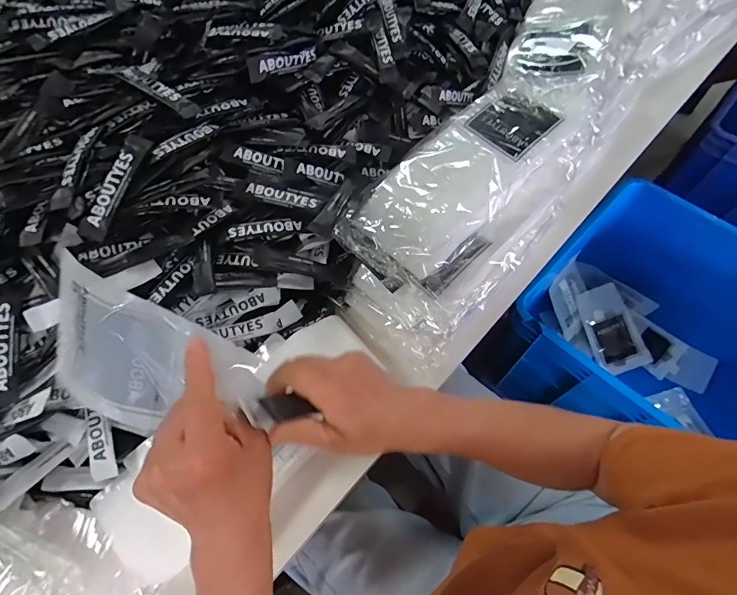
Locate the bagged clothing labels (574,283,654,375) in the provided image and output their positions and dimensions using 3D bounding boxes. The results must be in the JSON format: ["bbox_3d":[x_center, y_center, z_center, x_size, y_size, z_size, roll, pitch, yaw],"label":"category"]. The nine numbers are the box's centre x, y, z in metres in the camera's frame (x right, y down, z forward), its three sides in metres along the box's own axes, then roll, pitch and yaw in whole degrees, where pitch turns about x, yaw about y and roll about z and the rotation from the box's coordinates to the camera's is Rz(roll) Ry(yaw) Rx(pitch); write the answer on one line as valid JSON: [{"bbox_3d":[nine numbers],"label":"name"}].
[{"bbox_3d":[0.556,0.071,0.923,0.105,0.015,0.196,-22,88,5],"label":"bagged clothing labels"}]

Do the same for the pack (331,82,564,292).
[{"bbox_3d":[0.114,-0.145,0.502,0.318,0.056,0.126,-41,68,-18],"label":"pack"}]

